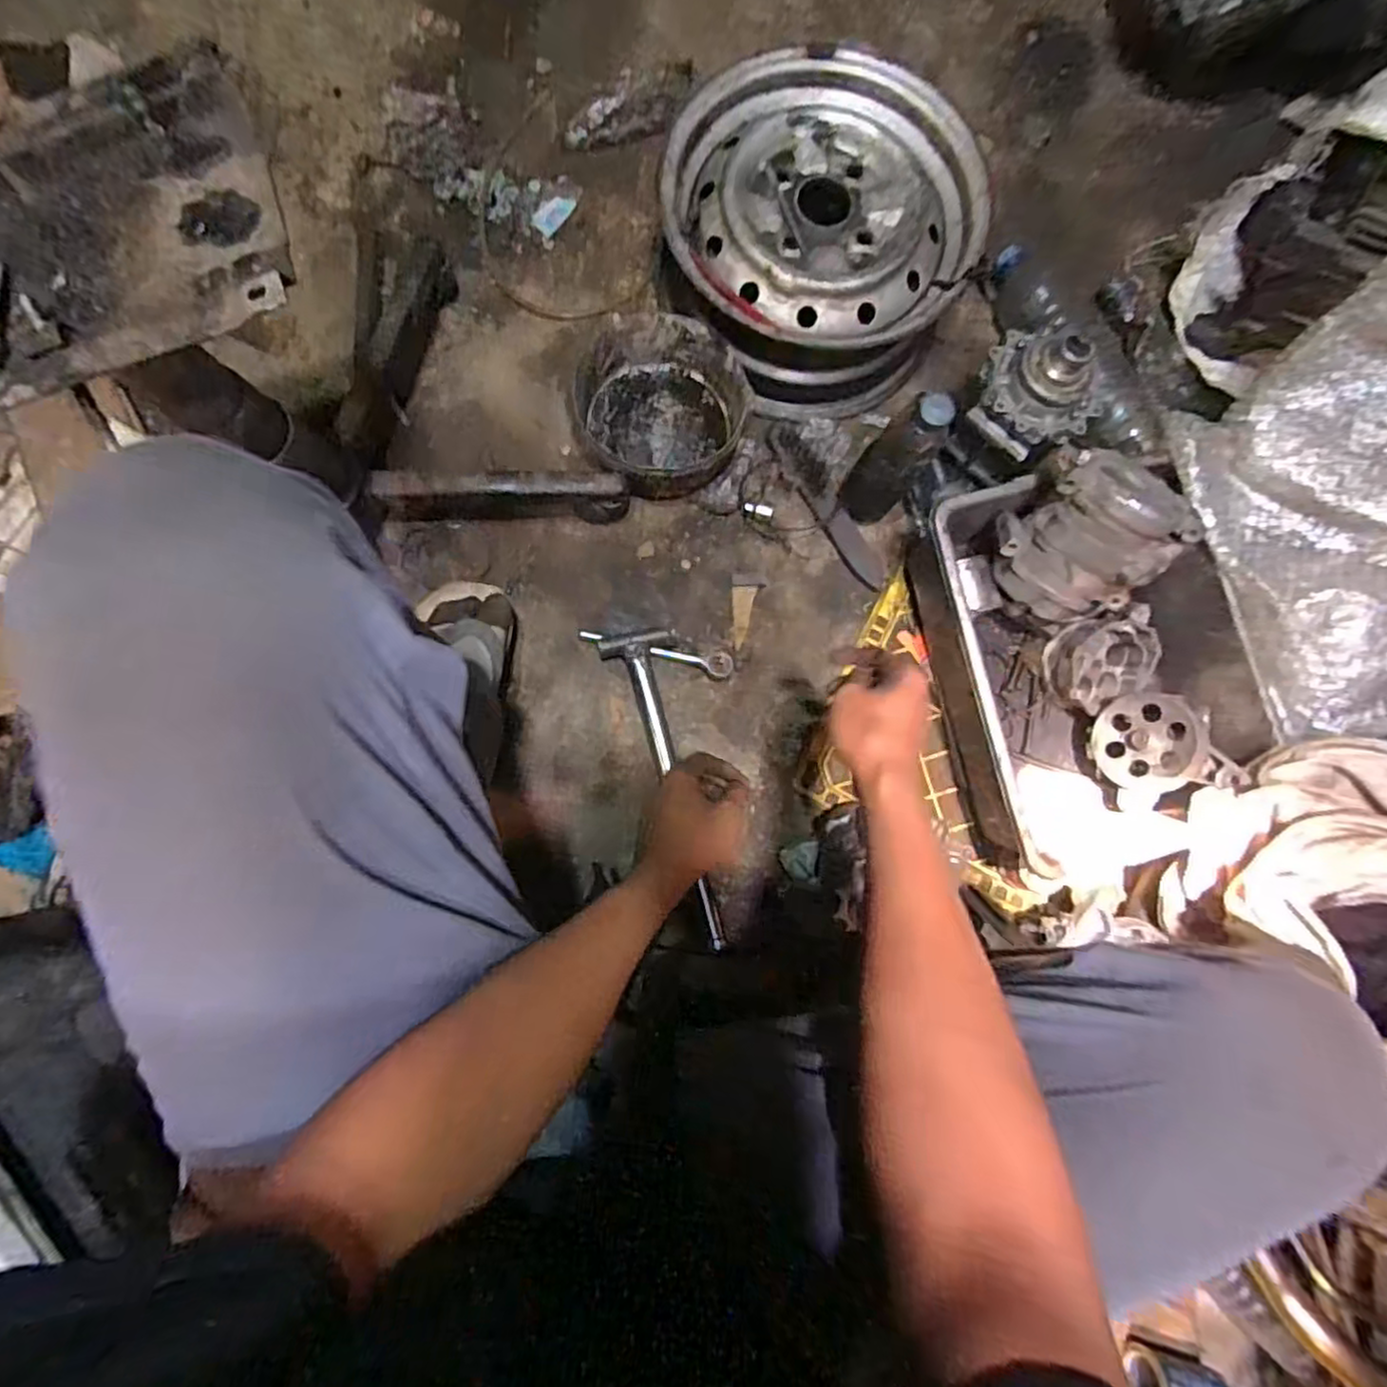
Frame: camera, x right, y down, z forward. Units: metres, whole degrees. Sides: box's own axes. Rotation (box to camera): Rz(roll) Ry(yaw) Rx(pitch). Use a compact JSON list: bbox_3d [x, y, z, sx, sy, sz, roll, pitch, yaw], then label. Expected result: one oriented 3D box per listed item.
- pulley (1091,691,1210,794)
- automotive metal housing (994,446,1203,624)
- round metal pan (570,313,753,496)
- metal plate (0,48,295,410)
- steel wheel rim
[{"bbox_3d":[0.485,0.051,0.750,0.025,0.099,0.104,-7,107,-38],"label":"pulley"},{"bbox_3d":[0.390,-0.146,0.701,0.155,0.123,0.130,38,82,2],"label":"automotive metal housing"},{"bbox_3d":[-0.038,-0.334,0.830,0.183,0.084,0.195,0,82,-3],"label":"round metal pan"},{"bbox_3d":[-0.356,-0.265,0.414,0.219,0.031,0.180,-17,83,-2],"label":"metal plate"},{"bbox_3d":[0.144,-0.532,0.824,0.343,0.135,0.354,0,82,-3],"label":"steel wheel rim"}]

